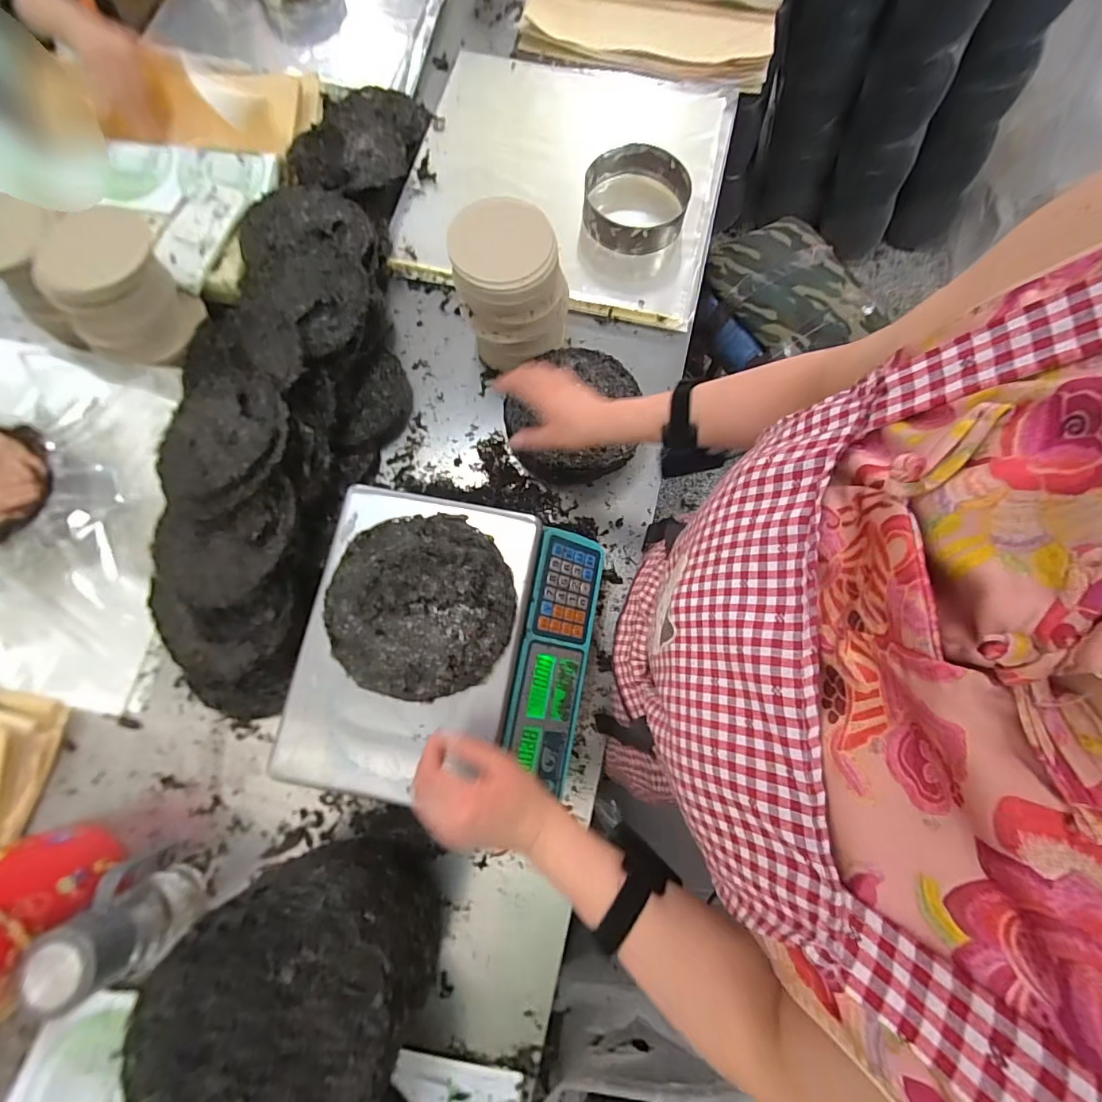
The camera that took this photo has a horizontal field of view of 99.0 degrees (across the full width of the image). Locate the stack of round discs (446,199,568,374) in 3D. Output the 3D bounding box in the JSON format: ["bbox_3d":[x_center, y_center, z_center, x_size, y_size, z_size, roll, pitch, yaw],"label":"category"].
[{"bbox_3d":[-0.061,-0.378,0.694,0.139,0.186,0.153,-20,79,-4],"label":"stack of round discs"}]

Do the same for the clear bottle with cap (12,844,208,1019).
[{"bbox_3d":[-0.465,0.407,0.520,0.069,0.167,0.108,-31,80,-6],"label":"clear bottle with cap"}]

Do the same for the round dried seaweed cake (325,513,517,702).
[{"bbox_3d":[-0.141,0.055,0.506,0.193,0.022,0.192,0,78,0],"label":"round dried seaweed cake"}]

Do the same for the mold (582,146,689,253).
[{"bbox_3d":[0.143,-0.602,0.804,0.177,0.050,0.177,0,78,0],"label":"mold"}]

